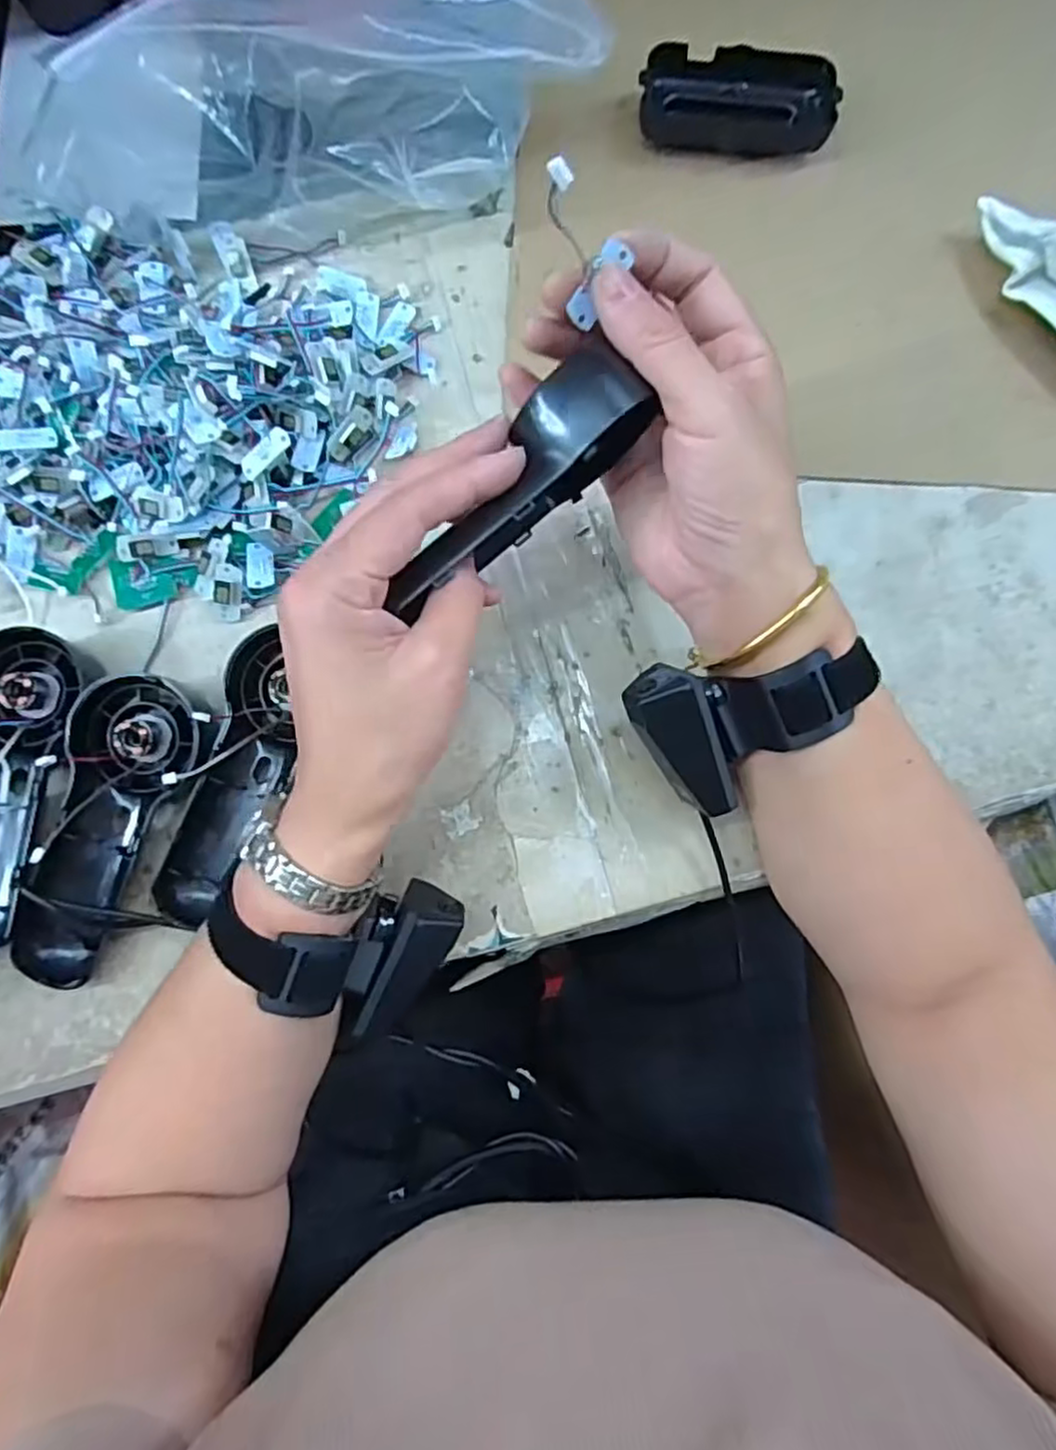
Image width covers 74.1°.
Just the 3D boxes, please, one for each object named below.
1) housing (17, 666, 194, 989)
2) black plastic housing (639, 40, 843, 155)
[{"bbox_3d":[-0.205,0.049,0.336,0.056,0.037,0.143,24,80,5],"label":"housing"},{"bbox_3d":[0.124,-0.371,0.416,0.109,0.030,0.047,8,79,2],"label":"black plastic housing"}]

